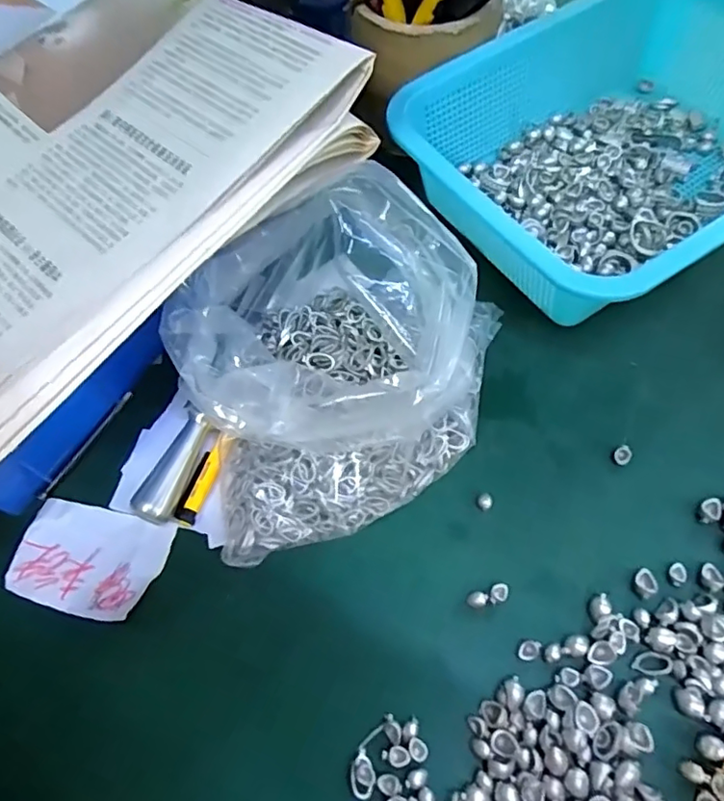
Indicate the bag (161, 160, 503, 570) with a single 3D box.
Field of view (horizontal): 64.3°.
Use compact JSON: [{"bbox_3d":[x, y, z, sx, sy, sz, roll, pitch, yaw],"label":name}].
[{"bbox_3d":[-0.009,-0.028,0.298,0.197,0.095,0.148,-29,65,-13],"label":"bag"}]

